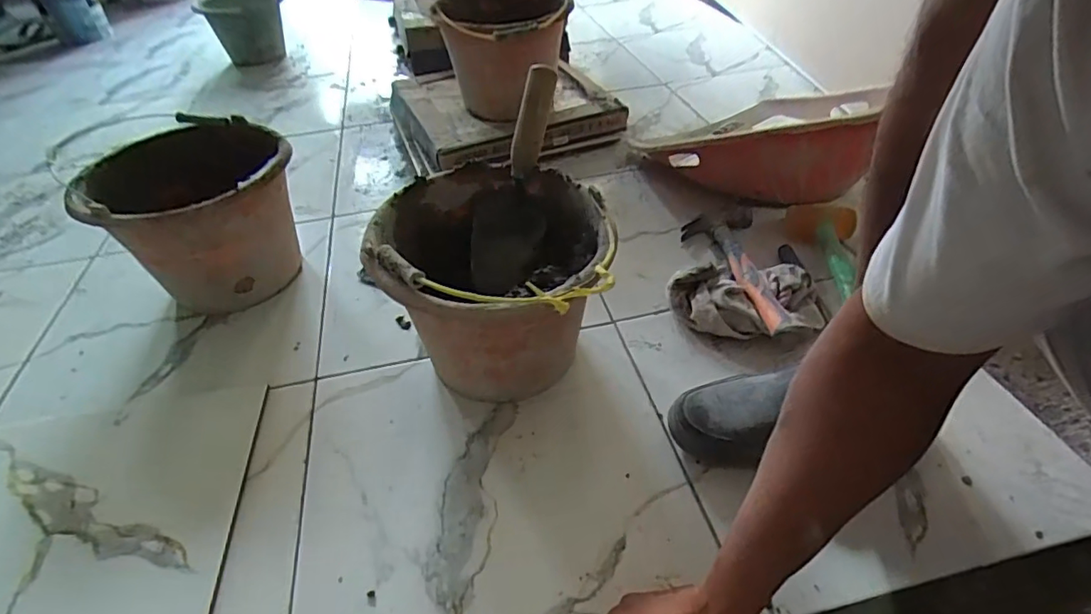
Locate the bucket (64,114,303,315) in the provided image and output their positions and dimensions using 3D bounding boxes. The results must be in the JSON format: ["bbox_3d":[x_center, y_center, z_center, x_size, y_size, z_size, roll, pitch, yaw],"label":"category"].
[{"bbox_3d":[-0.488,-0.122,0.823,0.249,0.206,0.261,-4,41,3],"label":"bucket"}]

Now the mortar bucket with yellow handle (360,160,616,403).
[{"bbox_3d":[-0.052,-0.017,0.656,0.254,0.212,0.273,-3,42,2],"label":"mortar bucket with yellow handle"}]

